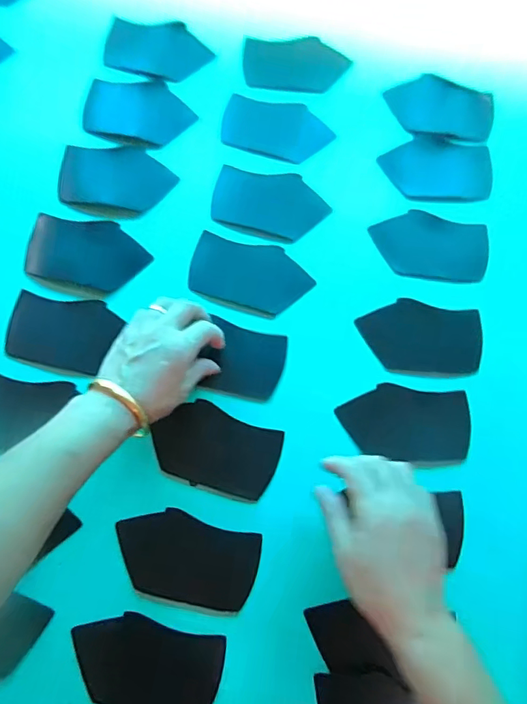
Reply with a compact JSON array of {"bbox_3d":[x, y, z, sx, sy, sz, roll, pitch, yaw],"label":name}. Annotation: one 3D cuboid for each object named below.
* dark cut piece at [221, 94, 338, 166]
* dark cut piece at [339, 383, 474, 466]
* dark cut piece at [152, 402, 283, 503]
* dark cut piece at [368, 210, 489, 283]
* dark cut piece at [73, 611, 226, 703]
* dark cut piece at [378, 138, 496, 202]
[{"bbox_3d":[0.015,-0.263,0.553,0.124,0.007,0.073,17,76,3],"label":"dark cut piece"},{"bbox_3d":[0.143,0.071,0.471,0.129,0.008,0.071,5,81,1],"label":"dark cut piece"},{"bbox_3d":[-0.046,0.095,0.457,0.118,0.009,0.074,22,76,4],"label":"dark cut piece"},{"bbox_3d":[0.186,-0.117,0.522,0.126,0.004,0.073,6,79,-1],"label":"dark cut piece"},{"bbox_3d":[-0.102,0.275,0.409,0.127,0.006,0.074,10,76,1],"label":"dark cut piece"},{"bbox_3d":[0.204,-0.214,0.546,0.127,0.007,0.081,-1,76,-2],"label":"dark cut piece"}]

